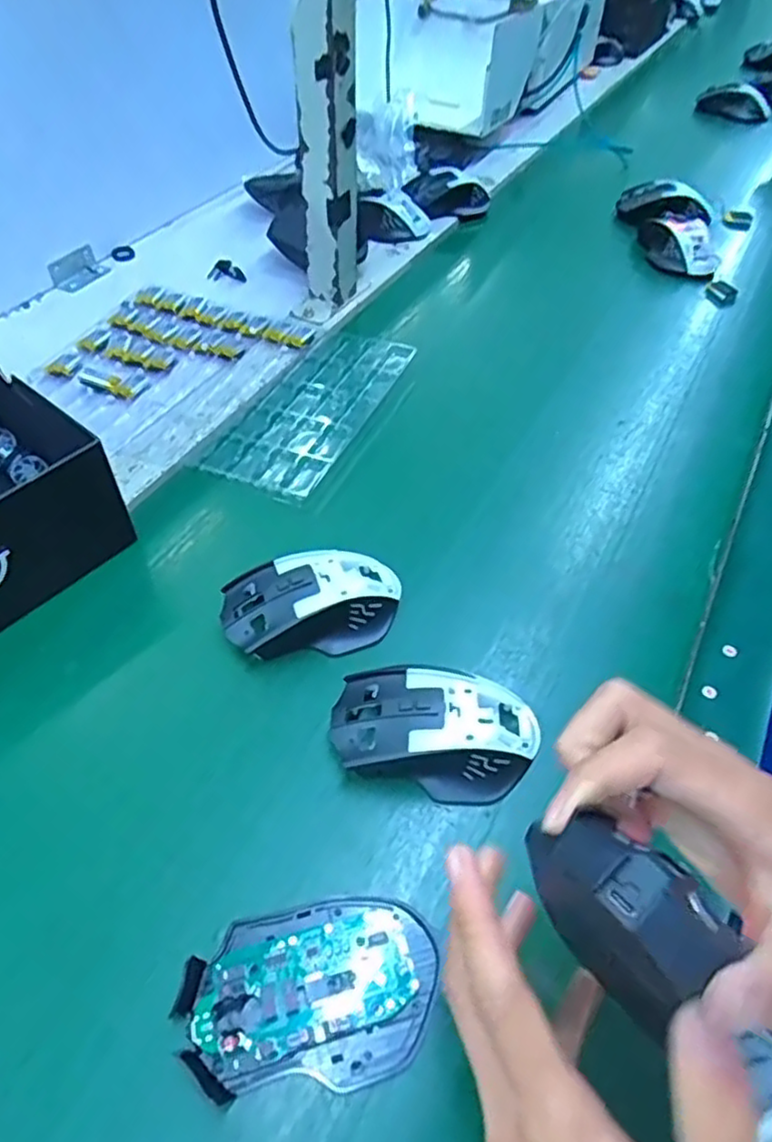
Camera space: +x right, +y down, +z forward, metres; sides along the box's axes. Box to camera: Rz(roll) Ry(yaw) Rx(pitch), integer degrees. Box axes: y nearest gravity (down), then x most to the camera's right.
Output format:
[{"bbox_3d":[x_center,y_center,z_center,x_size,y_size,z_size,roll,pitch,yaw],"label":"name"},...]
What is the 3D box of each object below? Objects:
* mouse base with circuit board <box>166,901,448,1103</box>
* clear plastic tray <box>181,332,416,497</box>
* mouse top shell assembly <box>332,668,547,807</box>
[{"bbox_3d":[-0.033,0.190,0.314,0.113,0.012,0.072,-5,50,-6],"label":"mouse base with circuit board"},{"bbox_3d":[-0.059,-0.143,0.595,0.101,0.013,0.220,21,52,16],"label":"clear plastic tray"},{"bbox_3d":[0.028,0.088,0.386,0.114,0.037,0.065,3,50,1],"label":"mouse top shell assembly"}]

